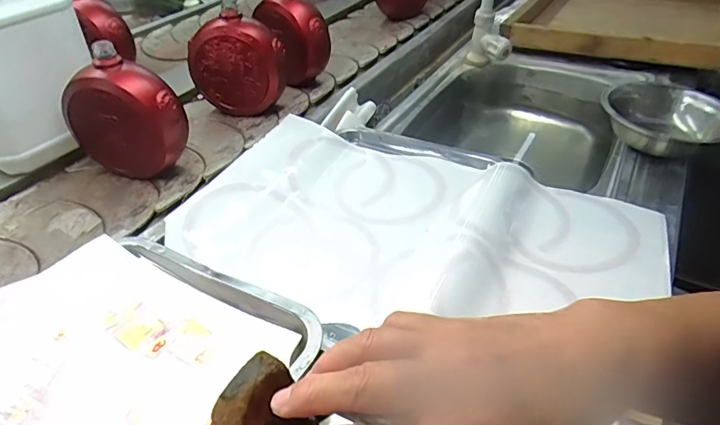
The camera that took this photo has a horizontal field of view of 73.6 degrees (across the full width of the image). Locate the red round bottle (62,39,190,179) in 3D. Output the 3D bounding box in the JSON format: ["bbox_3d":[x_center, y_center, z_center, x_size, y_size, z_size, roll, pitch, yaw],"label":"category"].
[{"bbox_3d":[-0.282,-0.116,0.582,0.144,0.147,0.064,9,41,11],"label":"red round bottle"}]

